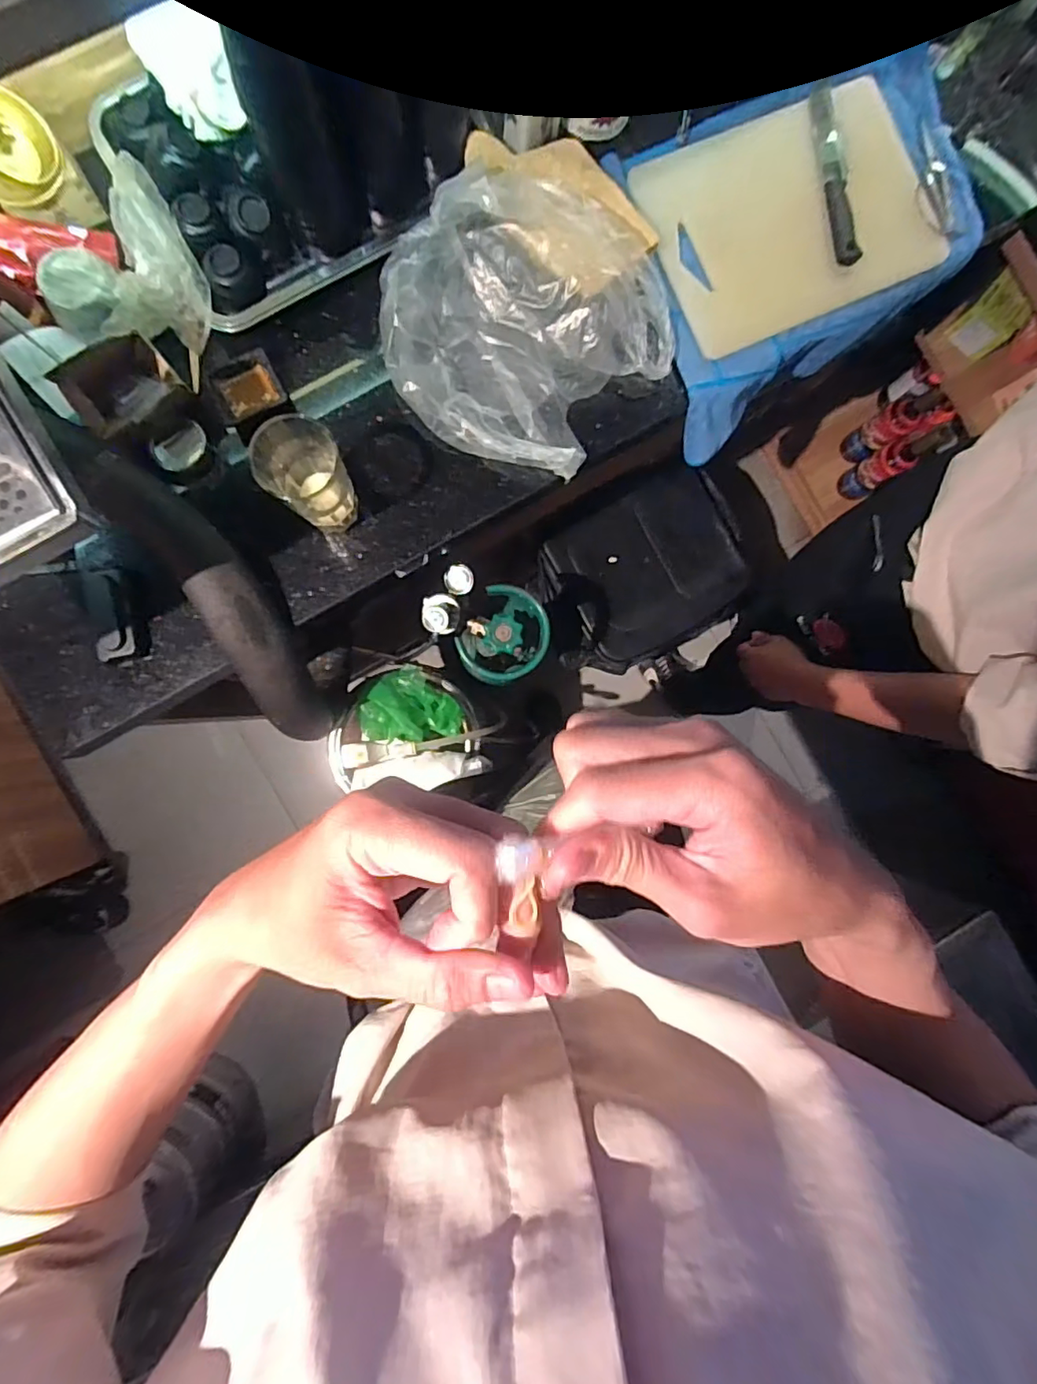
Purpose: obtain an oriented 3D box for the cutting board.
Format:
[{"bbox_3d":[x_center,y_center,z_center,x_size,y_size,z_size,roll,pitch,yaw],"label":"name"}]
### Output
[{"bbox_3d":[0.330,-0.584,0.692,0.329,0.020,0.253,-25,90,-1],"label":"cutting board"}]

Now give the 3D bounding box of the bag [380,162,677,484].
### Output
[{"bbox_3d":[0.012,-0.419,0.635,0.288,0.104,0.306,40,87,-2],"label":"bag"}]

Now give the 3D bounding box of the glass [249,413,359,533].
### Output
[{"bbox_3d":[-0.228,-0.229,0.615,0.086,0.102,0.101,-33,91,-4],"label":"glass"}]

